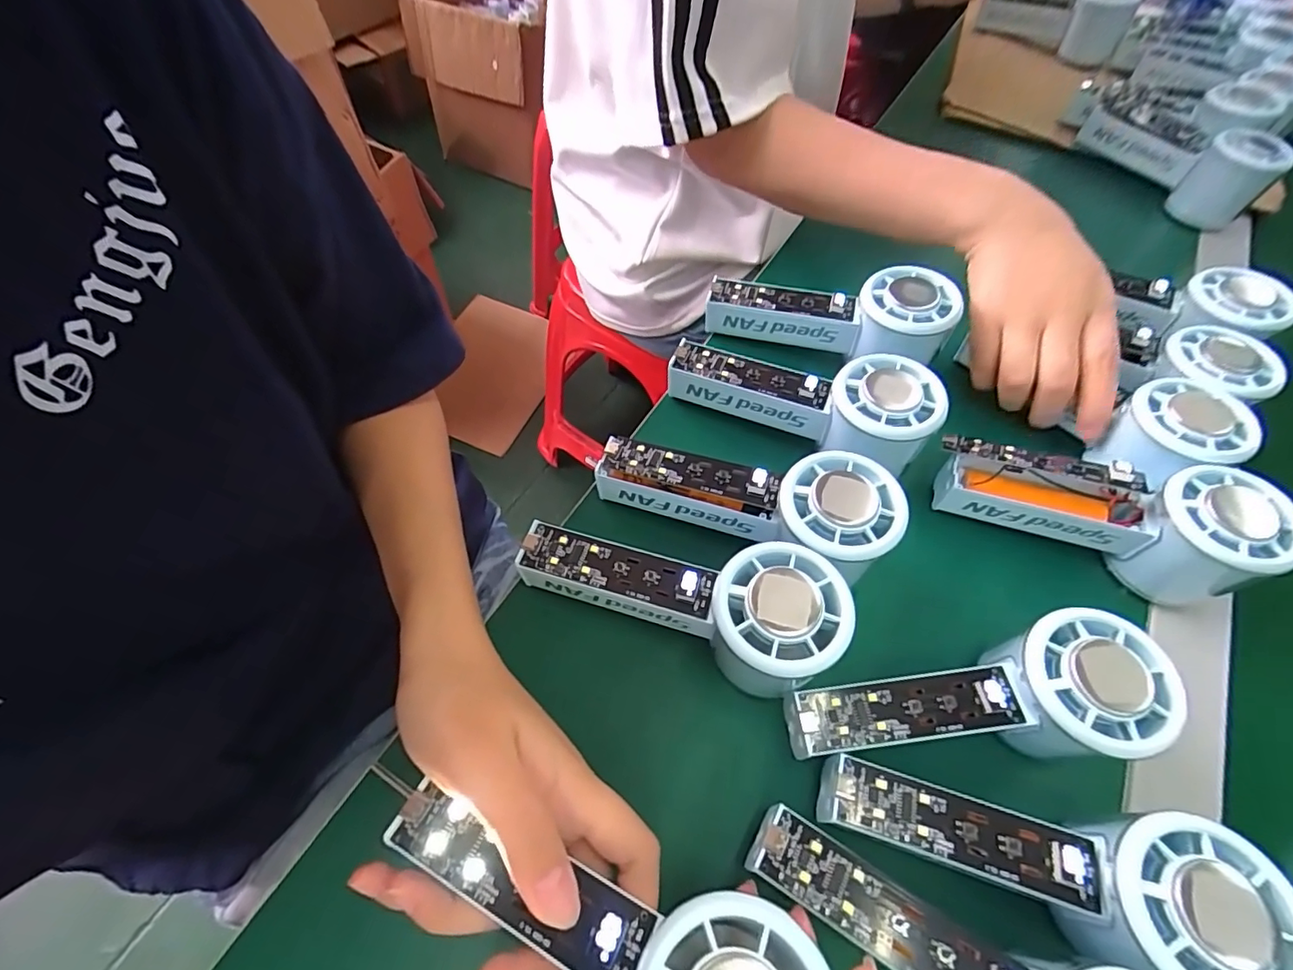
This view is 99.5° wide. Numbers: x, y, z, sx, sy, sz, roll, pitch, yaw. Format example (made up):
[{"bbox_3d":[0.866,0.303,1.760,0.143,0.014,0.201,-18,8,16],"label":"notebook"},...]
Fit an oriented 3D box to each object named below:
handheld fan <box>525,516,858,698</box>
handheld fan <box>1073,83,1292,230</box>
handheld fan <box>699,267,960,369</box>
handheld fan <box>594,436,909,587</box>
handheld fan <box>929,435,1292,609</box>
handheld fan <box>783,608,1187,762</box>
[{"bbox_3d":[0.014,0.055,0.259,0.150,0.052,0.062,11,60,17],"label":"handheld fan"},{"bbox_3d":[0.469,-0.301,0.490,0.055,0.057,0.159,-18,63,-13],"label":"handheld fan"},{"bbox_3d":[0.116,-0.111,0.356,0.151,0.040,0.054,9,59,19],"label":"handheld fan"},{"bbox_3d":[0.048,0.008,0.277,0.148,0.033,0.056,10,59,19],"label":"handheld fan"},{"bbox_3d":[0.239,0.009,0.294,0.152,0.055,0.055,20,61,8],"label":"handheld fan"},{"bbox_3d":[0.141,0.097,0.247,0.155,0.052,0.056,-10,61,6],"label":"handheld fan"}]

